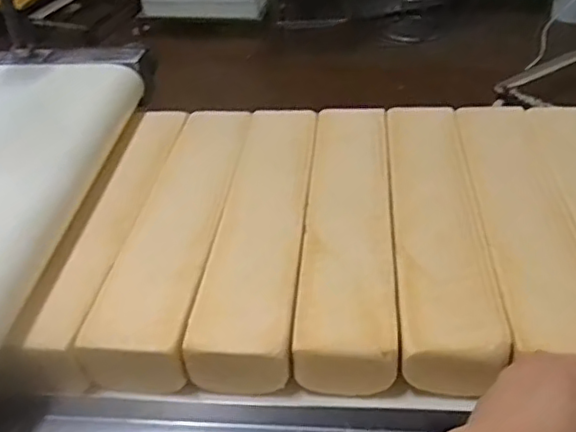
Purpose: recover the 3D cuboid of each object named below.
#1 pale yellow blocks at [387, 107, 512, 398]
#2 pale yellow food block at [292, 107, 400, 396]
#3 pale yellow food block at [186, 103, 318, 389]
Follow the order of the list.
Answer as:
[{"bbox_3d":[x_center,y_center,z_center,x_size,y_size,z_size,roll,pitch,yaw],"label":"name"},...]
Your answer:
[{"bbox_3d":[0.134,0.003,0.561,0.076,0.053,0.359,2,37,6],"label":"pale yellow blocks"},{"bbox_3d":[0.057,0.006,0.568,0.079,0.055,0.363,2,37,5],"label":"pale yellow food block"},{"bbox_3d":[-0.024,0.003,0.577,0.087,0.048,0.356,2,37,5],"label":"pale yellow food block"}]

